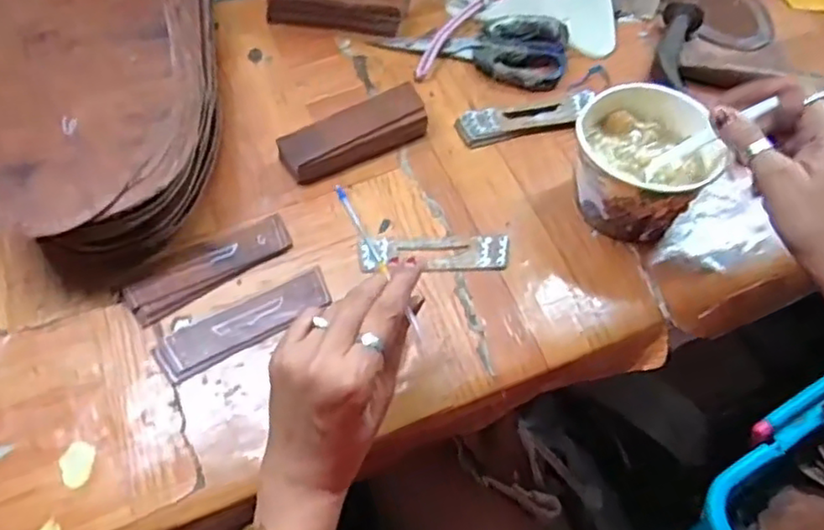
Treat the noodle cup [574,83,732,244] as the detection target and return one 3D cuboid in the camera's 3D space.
[{"bbox_3d":[0.164,-0.071,0.483,0.084,0.076,0.095,-39,67,-20],"label":"noodle cup"}]

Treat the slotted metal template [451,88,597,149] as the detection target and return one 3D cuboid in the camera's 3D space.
[{"bbox_3d":[0.098,-0.124,0.556,0.118,0.008,0.037,-12,55,-2],"label":"slotted metal template"}]

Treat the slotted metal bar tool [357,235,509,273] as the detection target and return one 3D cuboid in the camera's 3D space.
[{"bbox_3d":[0.016,-0.009,0.488,0.109,0.004,0.029,0,60,0],"label":"slotted metal bar tool"}]

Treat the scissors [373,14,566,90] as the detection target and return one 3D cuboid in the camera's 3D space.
[{"bbox_3d":[0.056,-0.204,0.603,0.173,0.027,0.075,16,61,9],"label":"scissors"}]

